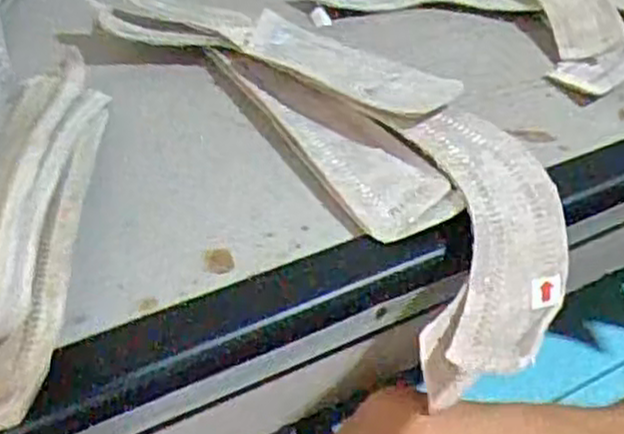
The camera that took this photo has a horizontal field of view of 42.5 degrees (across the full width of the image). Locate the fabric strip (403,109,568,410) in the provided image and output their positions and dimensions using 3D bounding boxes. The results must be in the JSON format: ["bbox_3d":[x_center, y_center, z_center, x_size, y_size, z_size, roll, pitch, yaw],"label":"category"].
[{"bbox_3d":[0.048,0.006,0.220,0.036,0.033,0.097,3,50,5],"label":"fabric strip"}]

